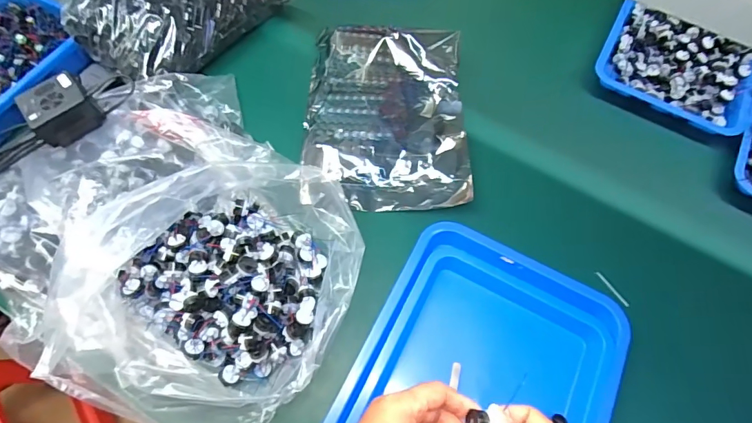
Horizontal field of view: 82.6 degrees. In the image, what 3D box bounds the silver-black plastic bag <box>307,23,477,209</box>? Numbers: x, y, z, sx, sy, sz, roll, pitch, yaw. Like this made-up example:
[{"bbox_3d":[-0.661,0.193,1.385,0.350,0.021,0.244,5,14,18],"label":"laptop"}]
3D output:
[{"bbox_3d":[0.017,-0.168,0.701,0.247,0.068,0.342,2,66,-2],"label":"silver-black plastic bag"}]

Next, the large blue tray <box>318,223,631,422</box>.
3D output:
[{"bbox_3d":[0.126,0.219,0.539,0.298,0.058,0.378,28,67,9],"label":"large blue tray"}]

